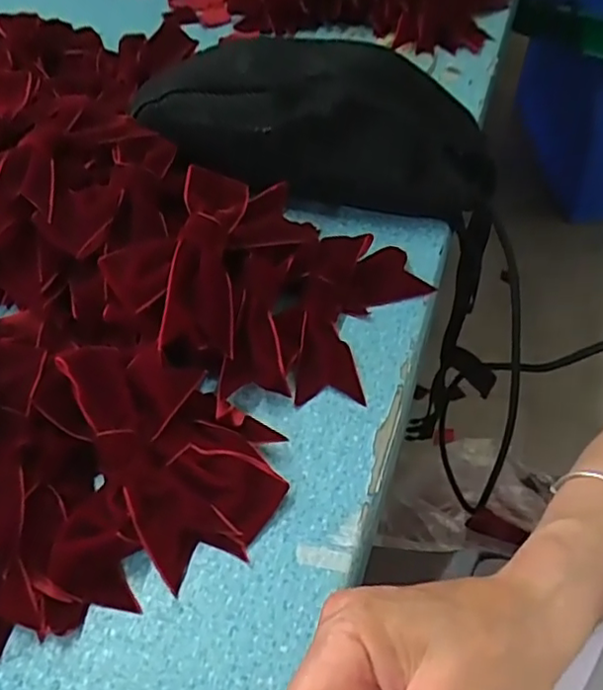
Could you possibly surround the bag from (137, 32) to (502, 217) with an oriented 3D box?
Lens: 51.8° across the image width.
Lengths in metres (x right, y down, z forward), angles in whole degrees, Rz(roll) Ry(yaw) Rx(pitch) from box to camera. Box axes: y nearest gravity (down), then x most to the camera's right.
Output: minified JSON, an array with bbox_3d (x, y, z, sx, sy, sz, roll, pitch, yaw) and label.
[{"bbox_3d":[0.020,-0.175,0.468,0.257,0.084,0.133,16,55,12],"label":"bag"}]

